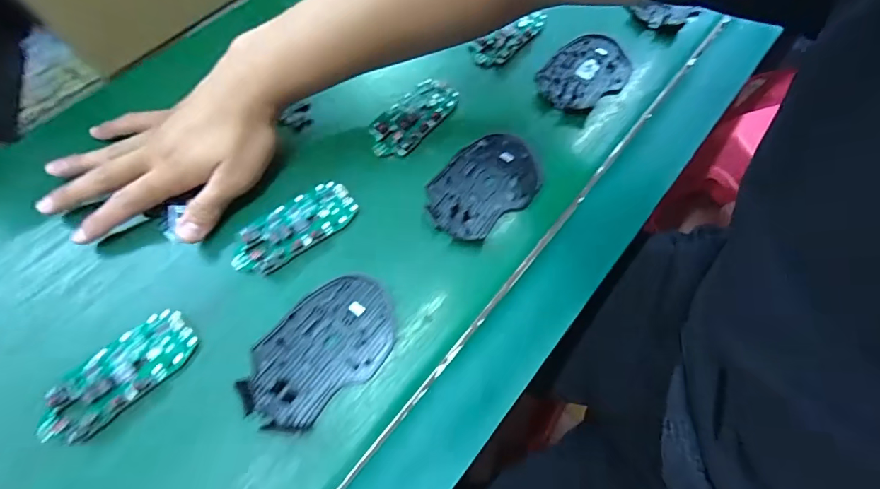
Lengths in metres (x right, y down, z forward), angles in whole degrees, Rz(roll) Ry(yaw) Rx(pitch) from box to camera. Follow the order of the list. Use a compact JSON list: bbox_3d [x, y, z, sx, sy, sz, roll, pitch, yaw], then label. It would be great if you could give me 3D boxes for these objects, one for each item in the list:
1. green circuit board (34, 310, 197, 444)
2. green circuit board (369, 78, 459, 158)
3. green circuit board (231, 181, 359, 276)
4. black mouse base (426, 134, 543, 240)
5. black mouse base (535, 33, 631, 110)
[{"bbox_3d":[-0.214,0.085,0.272,0.046,0.014,0.097,41,70,15],"label":"green circuit board"},{"bbox_3d":[-0.024,-0.118,0.377,0.046,0.011,0.098,36,69,12],"label":"green circuit board"},{"bbox_3d":[-0.115,-0.014,0.326,0.099,0.011,0.045,-36,72,-17],"label":"green circuit board"},{"bbox_3d":[0.038,-0.052,0.352,0.109,0.009,0.073,-32,71,-16],"label":"black mouse base"},{"bbox_3d":[0.145,-0.172,0.411,0.110,0.006,0.069,-40,73,-18],"label":"black mouse base"}]

